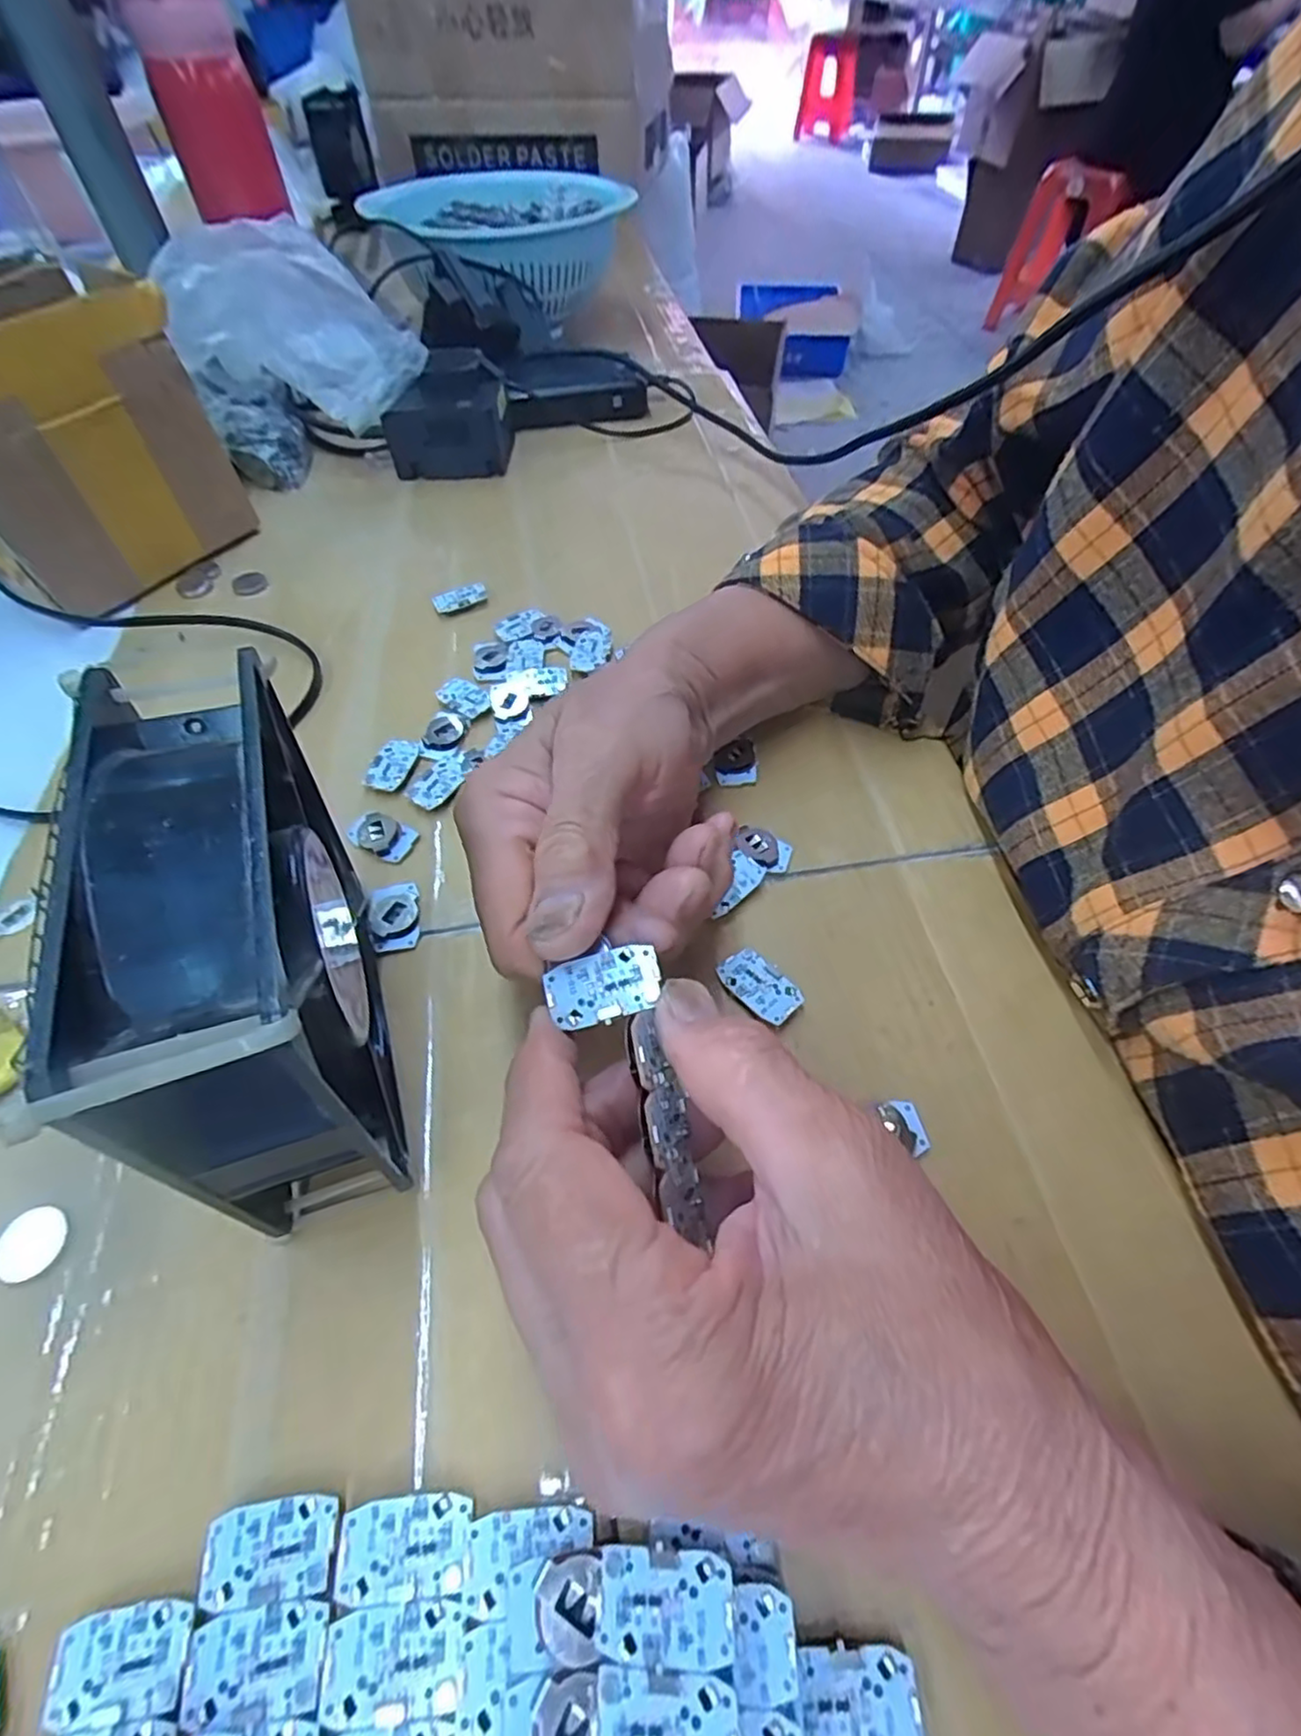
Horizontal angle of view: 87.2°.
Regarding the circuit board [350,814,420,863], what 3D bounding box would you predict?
[{"bbox_3d":[-0.113,-0.014,0.287,0.027,0.004,0.018,20,57,15],"label":"circuit board"}]

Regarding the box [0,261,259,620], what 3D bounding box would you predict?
[{"bbox_3d":[-0.313,-0.222,0.367,0.087,0.127,0.136,32,61,22],"label":"box"}]

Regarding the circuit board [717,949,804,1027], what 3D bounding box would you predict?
[{"bbox_3d":[0.039,0.042,0.245,0.018,0.004,0.030,-33,61,-21],"label":"circuit board"}]

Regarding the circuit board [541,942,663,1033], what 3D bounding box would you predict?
[{"bbox_3d":[-0.012,0.031,0.178,0.030,0.005,0.017,-14,56,-9],"label":"circuit board"}]

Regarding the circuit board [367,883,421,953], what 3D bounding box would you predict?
[{"bbox_3d":[-0.099,0.018,0.265,0.018,0.006,0.027,-14,55,-9],"label":"circuit board"}]

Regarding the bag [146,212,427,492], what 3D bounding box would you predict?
[{"bbox_3d":[-0.232,-0.341,0.456,0.140,0.128,0.095,-16,56,-10],"label":"bag"}]

